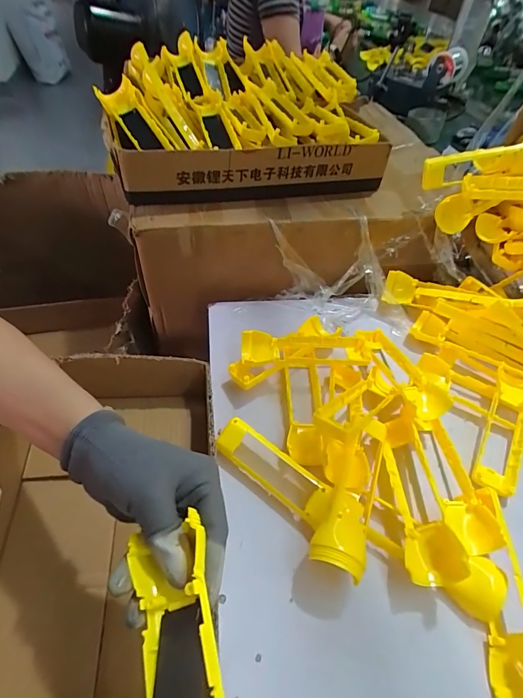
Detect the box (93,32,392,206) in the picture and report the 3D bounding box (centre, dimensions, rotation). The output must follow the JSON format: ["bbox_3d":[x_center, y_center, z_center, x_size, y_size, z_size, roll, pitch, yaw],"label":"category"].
[{"bbox_3d":[-0.030,-0.398,0.641,0.404,0.106,0.394,-6,51,-10],"label":"box"}]

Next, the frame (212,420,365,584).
[{"bbox_3d":[0.034,0.133,0.374,0.074,0.056,0.190,-32,59,-27],"label":"frame"}]

